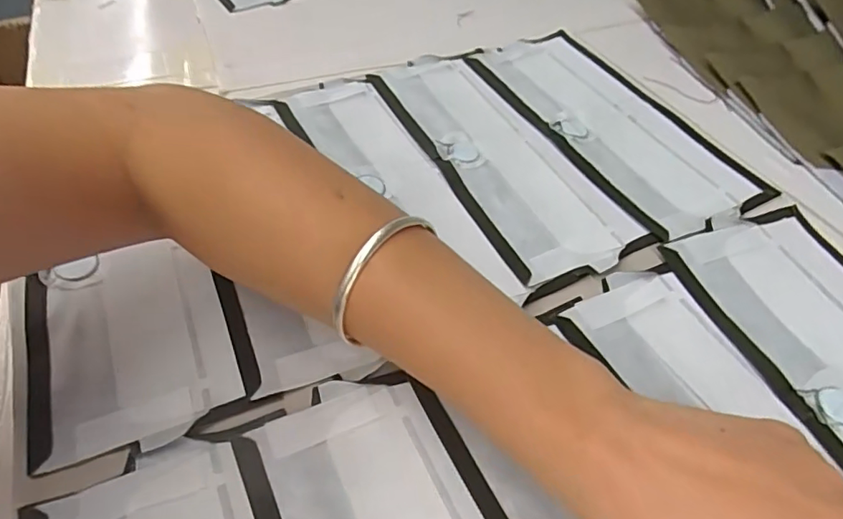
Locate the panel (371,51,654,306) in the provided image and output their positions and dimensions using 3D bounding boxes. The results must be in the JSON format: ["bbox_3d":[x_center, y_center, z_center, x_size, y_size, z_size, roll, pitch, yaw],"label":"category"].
[{"bbox_3d":[0.050,-0.075,0.385,0.088,0.011,0.233,-19,54,-17],"label":"panel"}]

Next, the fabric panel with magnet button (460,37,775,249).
[{"bbox_3d":[0.138,-0.108,0.417,0.109,0.006,0.237,-24,56,-21],"label":"fabric panel with magnet button"}]

